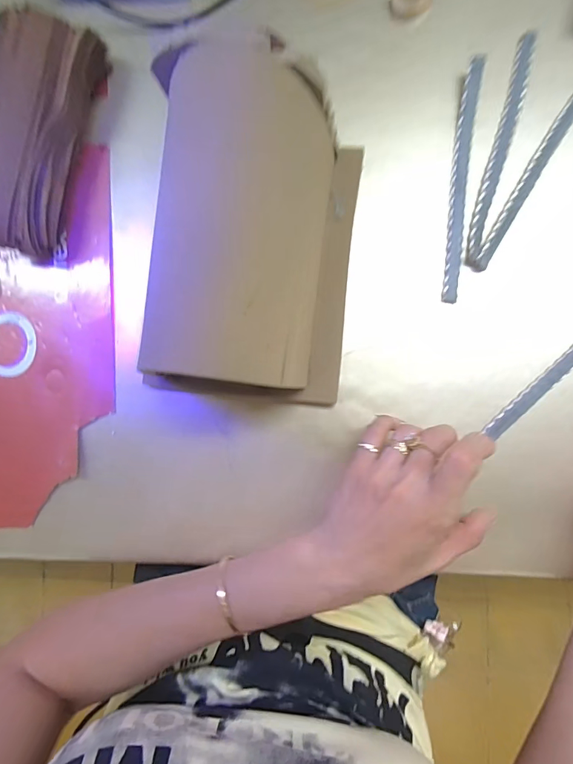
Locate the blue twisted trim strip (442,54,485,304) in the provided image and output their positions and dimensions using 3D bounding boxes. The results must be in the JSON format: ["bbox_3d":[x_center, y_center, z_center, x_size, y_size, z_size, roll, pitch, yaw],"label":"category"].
[{"bbox_3d":[0.140,-0.157,0.311,0.013,0.017,0.186,6,91,5],"label":"blue twisted trim strip"}]

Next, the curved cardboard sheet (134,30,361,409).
[{"bbox_3d":[-0.017,-0.090,0.265,0.125,0.111,0.205,6,91,5],"label":"curved cardboard sheet"}]

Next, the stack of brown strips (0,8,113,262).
[{"bbox_3d":[-0.209,-0.201,0.318,0.077,0.042,0.185,14,92,5],"label":"stack of brown strips"}]

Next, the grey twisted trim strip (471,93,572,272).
[{"bbox_3d":[0.198,-0.172,0.301,0.014,0.008,0.189,32,91,4],"label":"grey twisted trim strip"}]

